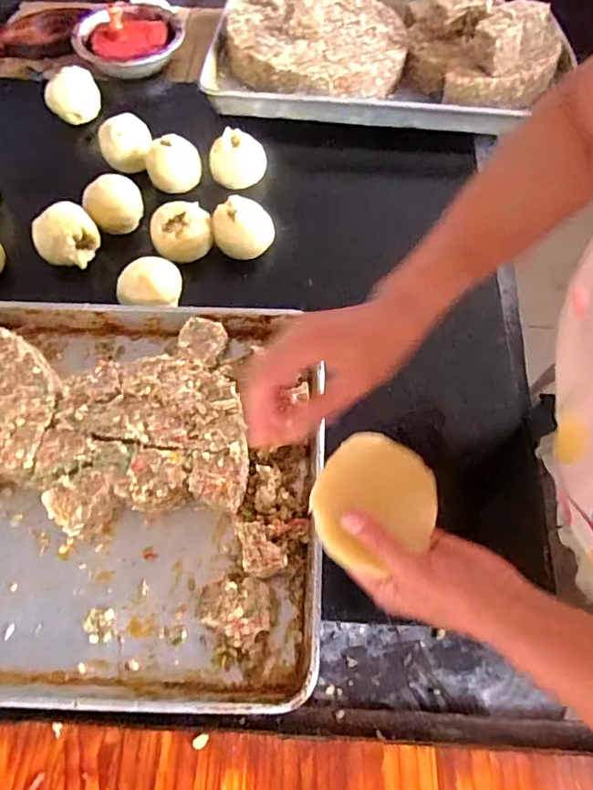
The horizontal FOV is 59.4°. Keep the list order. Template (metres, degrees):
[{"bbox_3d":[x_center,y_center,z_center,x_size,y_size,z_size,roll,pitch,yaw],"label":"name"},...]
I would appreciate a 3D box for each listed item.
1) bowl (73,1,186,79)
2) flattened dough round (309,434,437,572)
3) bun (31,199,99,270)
[{"bbox_3d":[-0.291,-0.620,0.908,0.181,0.047,0.165,0,62,-1],"label":"bowl"},{"bbox_3d":[0.058,0.075,0.383,0.086,0.017,0.103,33,58,-1],"label":"flattened dough round"},{"bbox_3d":[-0.294,-0.208,0.671,0.067,0.053,0.077,29,66,14],"label":"bun"}]

